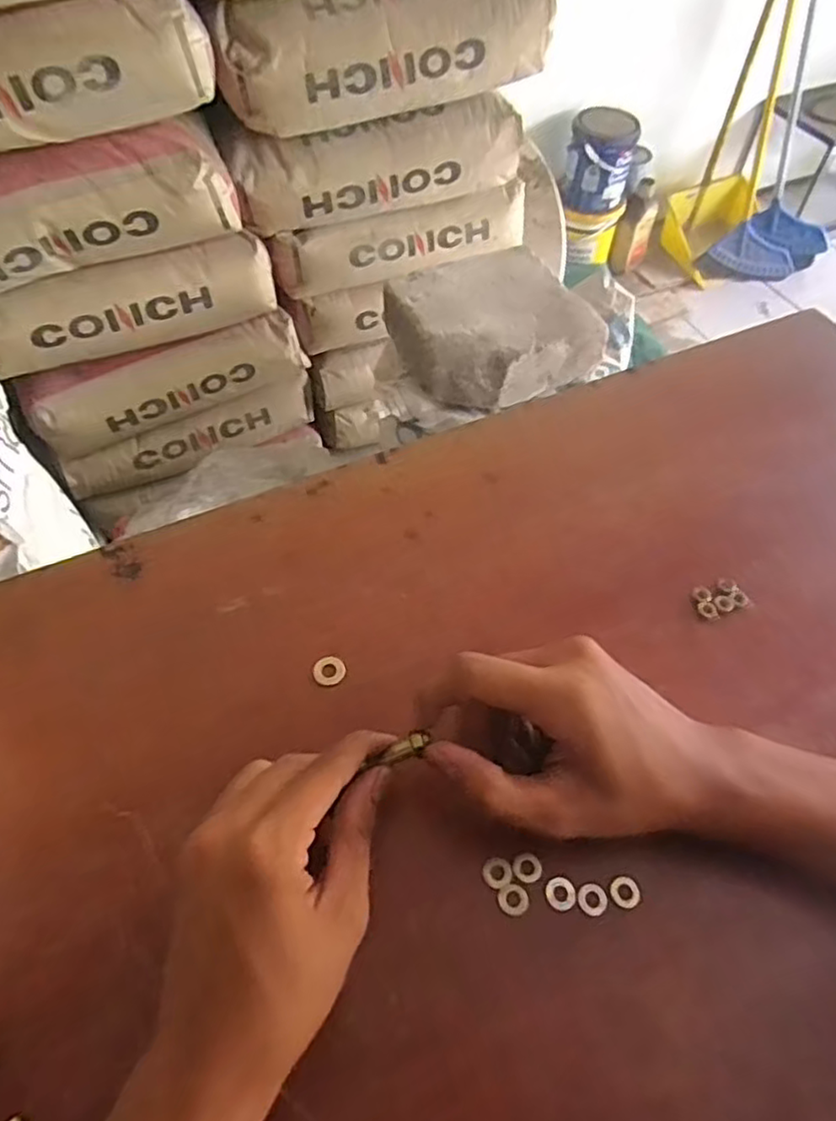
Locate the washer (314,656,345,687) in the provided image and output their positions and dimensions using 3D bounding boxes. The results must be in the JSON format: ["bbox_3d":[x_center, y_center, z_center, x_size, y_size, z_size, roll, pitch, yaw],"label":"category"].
[{"bbox_3d":[-0.048,0.060,0.359,0.017,0.004,0.016,0,56,0],"label":"washer"}]

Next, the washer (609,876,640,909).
[{"bbox_3d":[0.095,0.151,0.299,0.013,0.004,0.013,0,56,0],"label":"washer"}]

